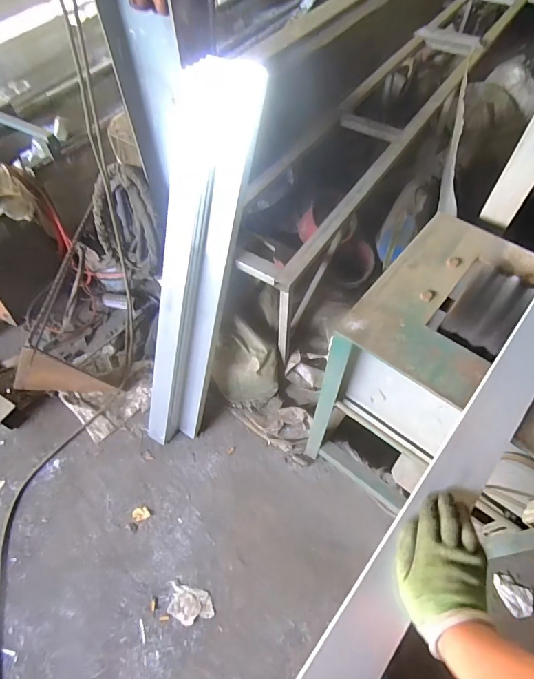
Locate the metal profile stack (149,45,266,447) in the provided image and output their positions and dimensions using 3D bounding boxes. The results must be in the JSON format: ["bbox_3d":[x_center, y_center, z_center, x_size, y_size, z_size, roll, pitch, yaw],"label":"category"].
[{"bbox_3d":[-0.216,-0.140,1.133,0.196,1.157,0.102,19,26,12],"label":"metal profile stack"}]

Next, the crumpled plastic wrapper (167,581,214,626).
[{"bbox_3d":[-0.228,0.798,1.177,0.137,0.025,0.090,10,57,6],"label":"crumpled plastic wrapper"}]

